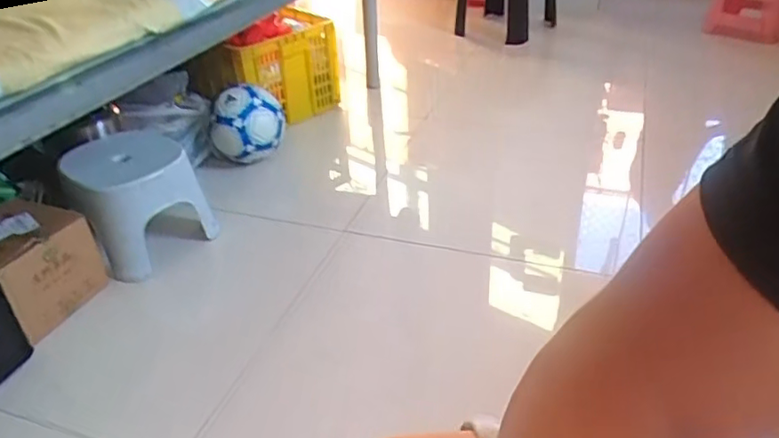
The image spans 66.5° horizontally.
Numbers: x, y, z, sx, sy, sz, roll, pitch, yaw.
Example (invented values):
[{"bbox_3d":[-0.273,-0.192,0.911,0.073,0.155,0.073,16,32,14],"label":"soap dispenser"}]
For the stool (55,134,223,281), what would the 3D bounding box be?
[{"bbox_3d":[-0.540,-0.050,1.230,0.249,0.209,0.222,26,44,37],"label":"stool"}]

